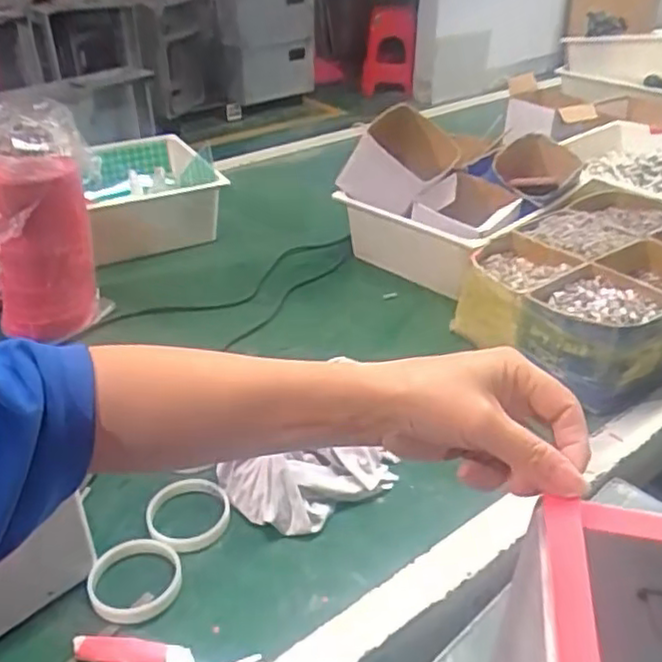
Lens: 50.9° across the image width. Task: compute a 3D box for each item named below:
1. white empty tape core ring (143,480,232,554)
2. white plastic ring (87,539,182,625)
[{"bbox_3d":[-0.147,0.187,0.719,0.083,0.020,0.084,0,35,0],"label":"white empty tape core ring"},{"bbox_3d":[-0.182,0.232,0.649,0.084,0.018,0.079,0,35,0],"label":"white plastic ring"}]

